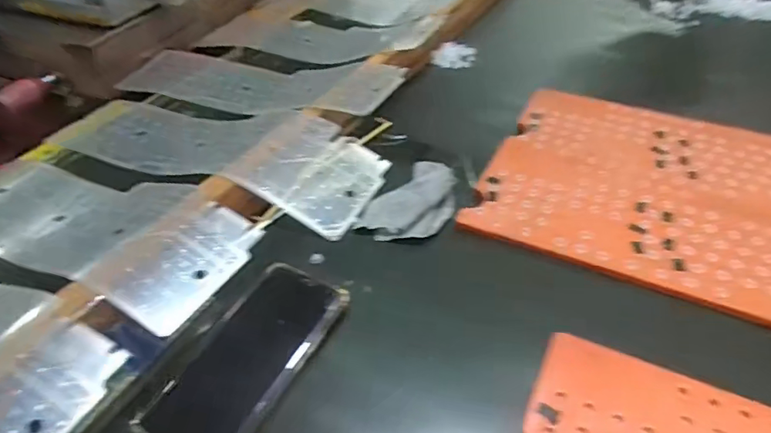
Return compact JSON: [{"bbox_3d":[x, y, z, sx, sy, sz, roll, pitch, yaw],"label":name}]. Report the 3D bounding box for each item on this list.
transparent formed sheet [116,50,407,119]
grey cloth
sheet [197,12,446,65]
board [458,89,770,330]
[{"bbox_3d":[-0.159,-0.178,0.685,0.365,0.044,0.154,13,44,15],"label":"transparent formed sheet"},{"bbox_3d":[0.029,-0.017,0.526,0.073,0.013,0.111,25,48,26],"label":"grey cloth"},{"bbox_3d":[-0.111,-0.269,0.813,0.373,0.027,0.126,13,49,25],"label":"sheet"},{"bbox_3d":[0.319,-0.017,0.516,0.423,0.010,0.274,18,45,20],"label":"board"}]

